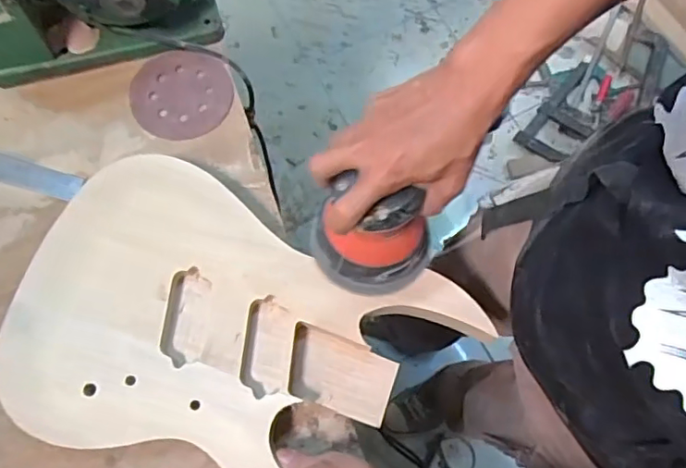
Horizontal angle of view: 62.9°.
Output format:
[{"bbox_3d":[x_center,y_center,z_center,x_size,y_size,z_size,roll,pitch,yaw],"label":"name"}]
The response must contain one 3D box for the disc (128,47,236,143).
[{"bbox_3d":[-0.192,-0.165,0.668,0.115,0.009,0.106,1,78,-5],"label":"disc"}]

